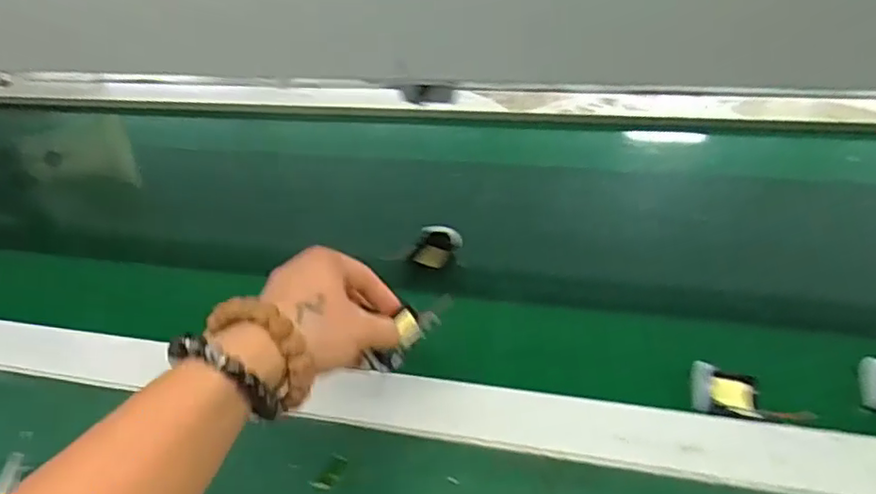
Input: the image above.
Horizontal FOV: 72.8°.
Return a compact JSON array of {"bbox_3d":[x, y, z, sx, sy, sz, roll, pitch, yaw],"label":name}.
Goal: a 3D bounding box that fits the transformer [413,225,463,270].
[{"bbox_3d":[-0.002,0.002,0.565,0.040,0.019,0.045,10,44,16],"label":"transformer"}]

